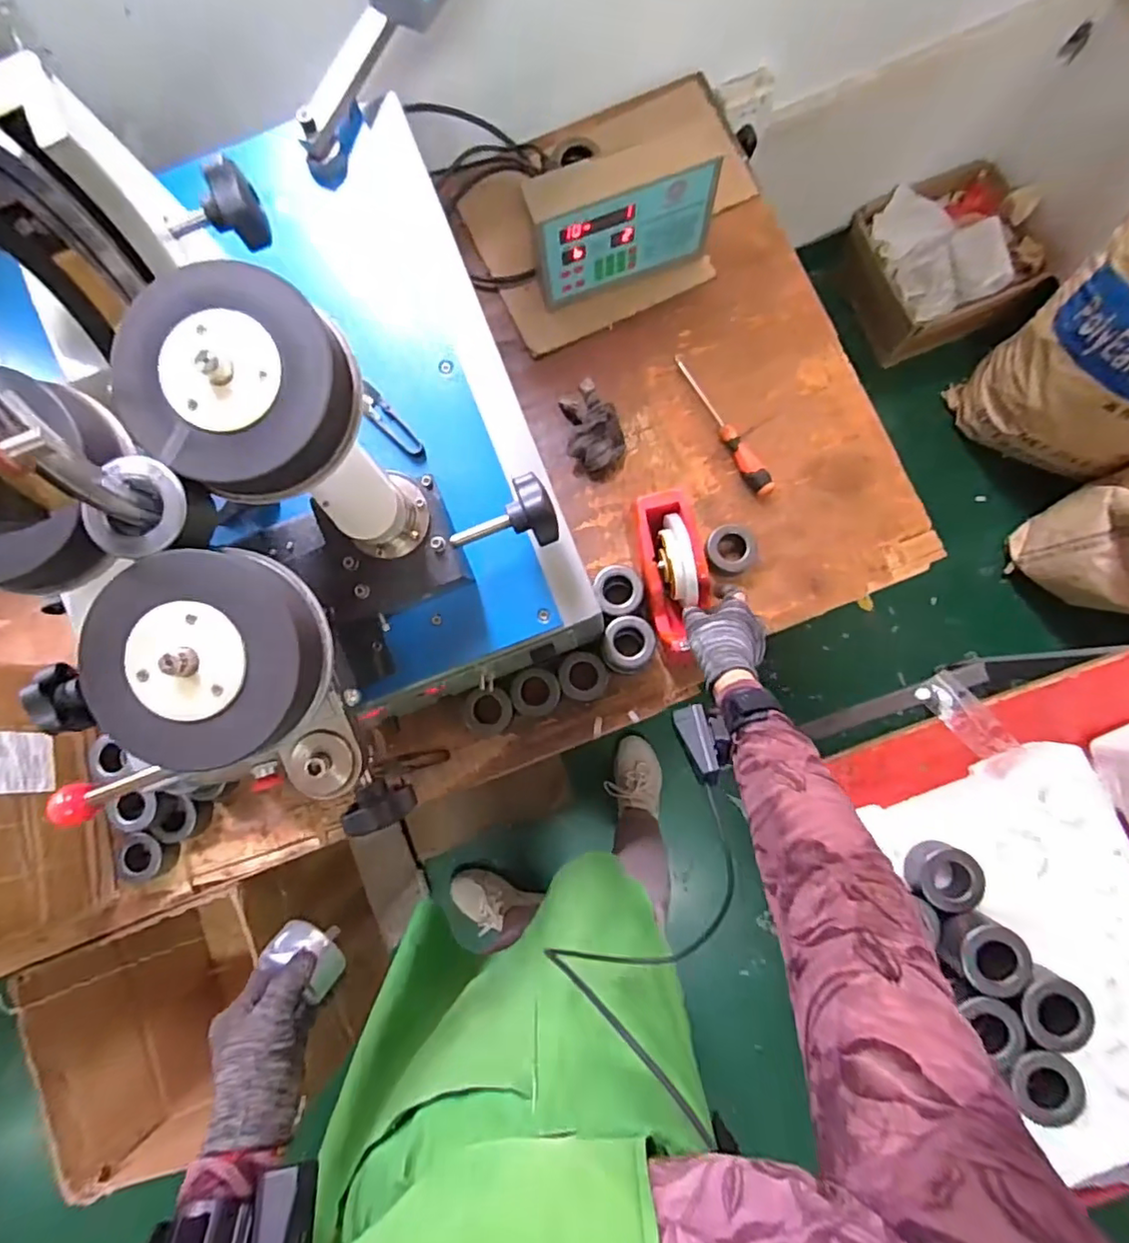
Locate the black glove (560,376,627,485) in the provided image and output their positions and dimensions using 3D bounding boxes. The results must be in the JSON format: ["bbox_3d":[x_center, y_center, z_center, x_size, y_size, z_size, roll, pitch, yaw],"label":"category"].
[{"bbox_3d":[0.039,-0.252,0.764,0.075,0.065,0.120,-9,83,2],"label":"black glove"}]

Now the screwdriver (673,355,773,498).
[{"bbox_3d":[0.209,-0.263,0.772,0.026,0.028,0.224,-27,83,0],"label":"screwdriver"}]

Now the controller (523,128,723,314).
[{"bbox_3d":[0.068,-0.505,0.730,0.225,0.166,0.066,-19,83,1],"label":"controller"}]

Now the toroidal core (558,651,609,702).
[{"bbox_3d":[0.024,0.069,0.734,0.060,0.030,0.059,0,83,3],"label":"toroidal core"}]

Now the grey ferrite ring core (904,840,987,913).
[{"bbox_3d":[0.383,0.257,0.593,0.060,0.036,0.059,0,83,3],"label":"grey ferrite ring core"}]

